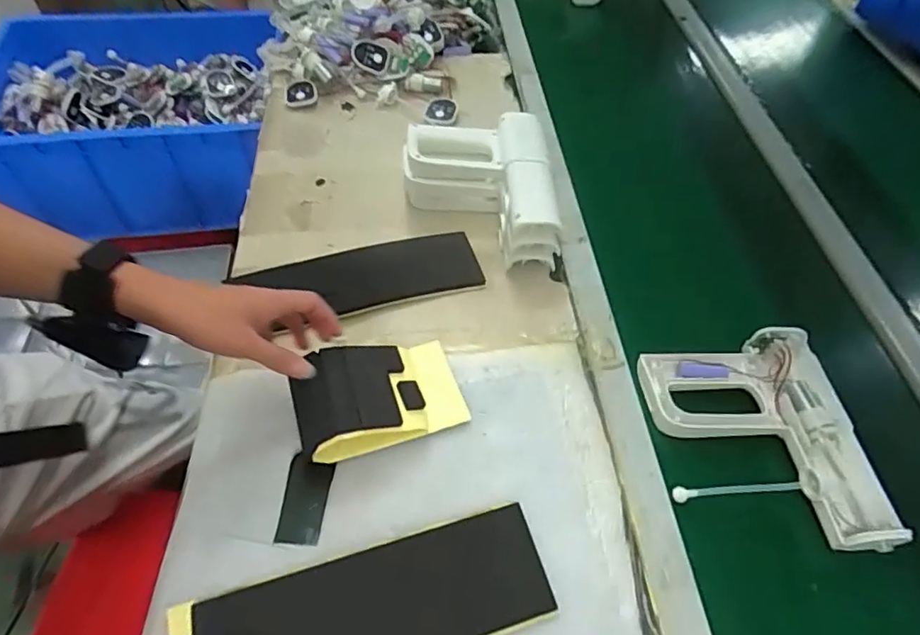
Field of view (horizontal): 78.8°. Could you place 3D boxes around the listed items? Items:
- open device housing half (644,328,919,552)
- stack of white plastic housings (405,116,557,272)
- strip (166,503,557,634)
[{"bbox_3d":[0.289,0.119,0.549,0.173,0.023,0.214,-13,56,9],"label":"open device housing half"},{"bbox_3d":[0.026,-0.159,0.713,0.188,0.092,0.208,-5,53,-6],"label":"stack of white plastic housings"},{"bbox_3d":[-0.078,0.241,0.458,0.295,0.013,0.097,-14,62,-10],"label":"strip"}]

